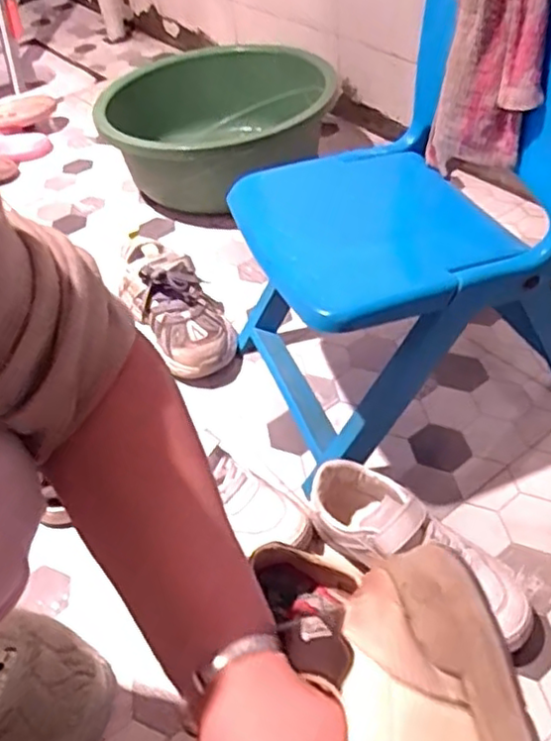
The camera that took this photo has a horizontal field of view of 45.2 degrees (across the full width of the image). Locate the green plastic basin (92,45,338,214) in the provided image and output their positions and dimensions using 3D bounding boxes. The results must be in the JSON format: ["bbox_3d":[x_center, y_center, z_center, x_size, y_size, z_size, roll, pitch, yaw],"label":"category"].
[{"bbox_3d":[-0.105,-0.416,1.116,0.360,0.174,0.356,-4,44,4],"label":"green plastic basin"}]

